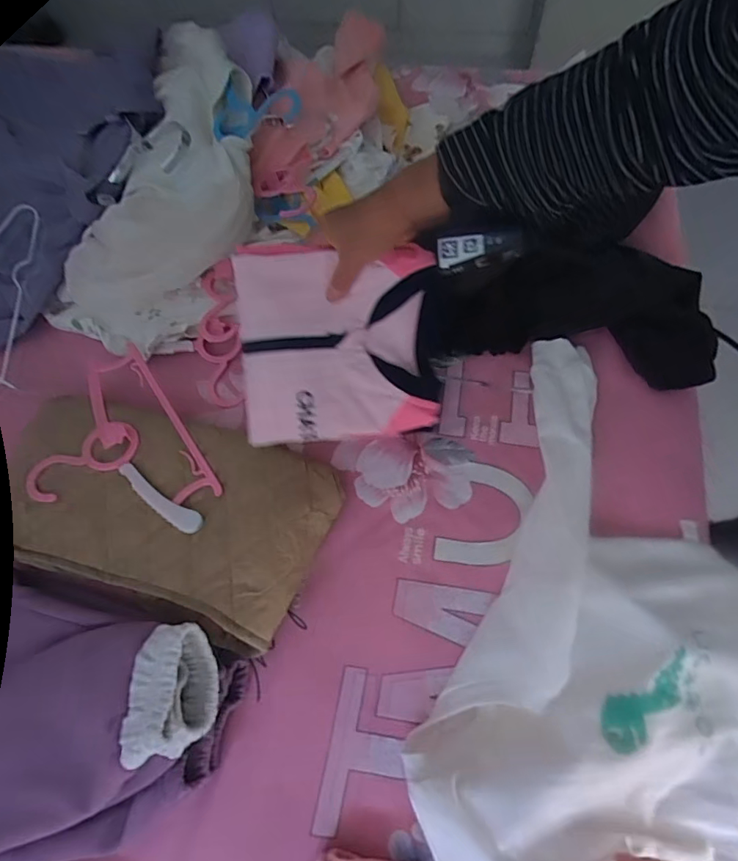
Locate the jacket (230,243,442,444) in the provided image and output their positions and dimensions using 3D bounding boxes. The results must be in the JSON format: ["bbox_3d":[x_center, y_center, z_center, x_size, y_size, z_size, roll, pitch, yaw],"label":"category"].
[{"bbox_3d":[-0.026,-0.080,0.469,0.179,0.022,0.171,-5,98,-10],"label":"jacket"}]

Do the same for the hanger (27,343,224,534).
[{"bbox_3d":[-0.262,0.027,0.513,0.153,0.027,0.239,-32,63,-16],"label":"hanger"}]

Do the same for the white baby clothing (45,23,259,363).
[{"bbox_3d":[-0.246,-0.315,0.632,0.250,0.118,0.433,19,68,10],"label":"white baby clothing"}]

